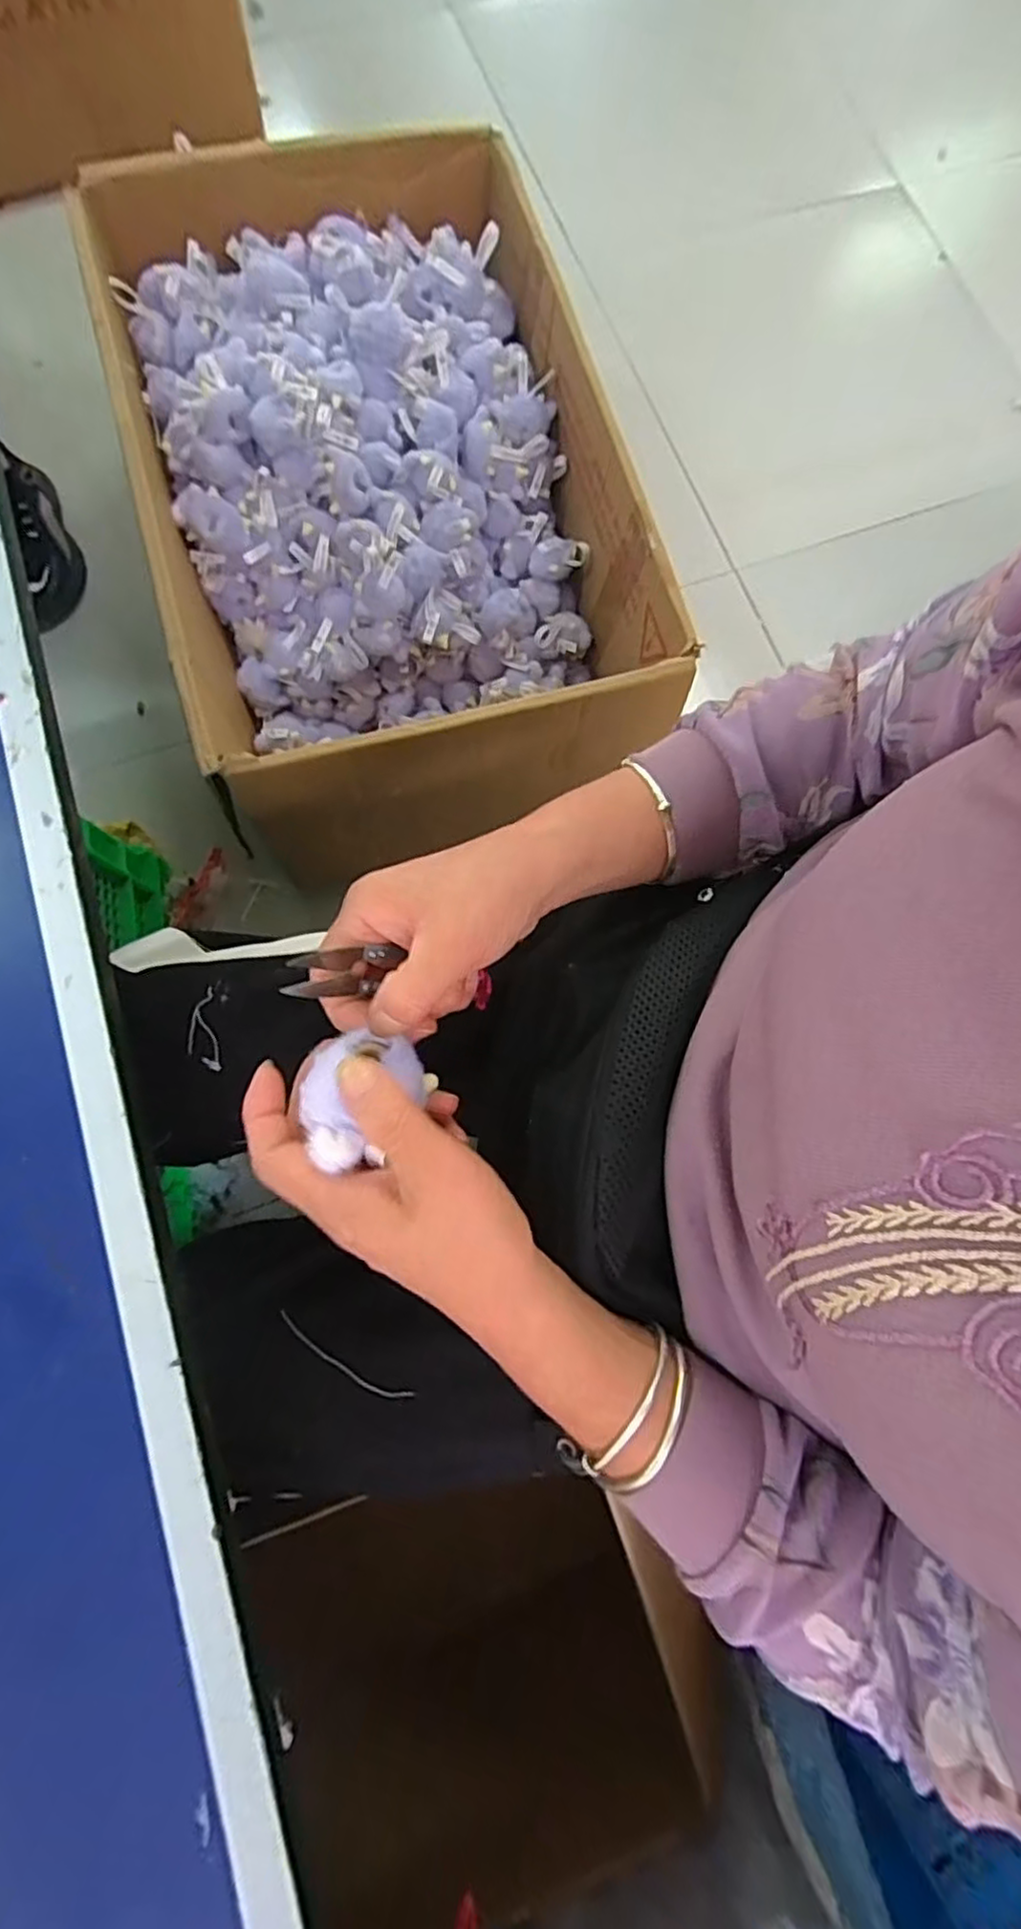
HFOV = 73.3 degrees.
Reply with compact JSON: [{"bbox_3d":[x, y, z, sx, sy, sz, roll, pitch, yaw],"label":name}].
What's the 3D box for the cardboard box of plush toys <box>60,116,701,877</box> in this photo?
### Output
[{"bbox_3d":[-0.142,-0.506,0.796,0.473,0.275,0.716,-17,80,-6],"label":"cardboard box of plush toys"}]

